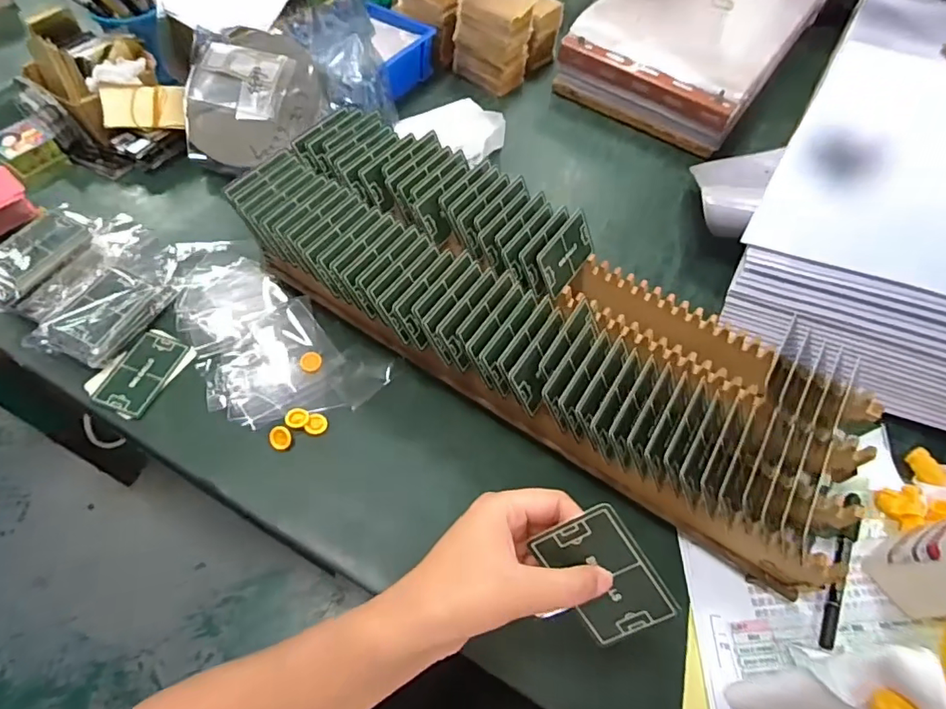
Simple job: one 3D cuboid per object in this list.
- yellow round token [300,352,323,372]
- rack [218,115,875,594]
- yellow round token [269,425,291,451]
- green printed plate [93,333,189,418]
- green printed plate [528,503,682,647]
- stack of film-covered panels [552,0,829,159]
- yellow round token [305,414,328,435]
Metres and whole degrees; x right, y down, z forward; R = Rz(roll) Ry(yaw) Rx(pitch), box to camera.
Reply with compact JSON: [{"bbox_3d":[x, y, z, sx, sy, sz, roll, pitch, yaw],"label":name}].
[{"bbox_3d":[-0.161,0.007,0.517,0.020,0.004,0.022,2,59,-3],"label":"yellow round token"},{"bbox_3d":[0.044,-0.034,0.489,0.566,0.099,0.210,32,62,15],"label":"rack"},{"bbox_3d":[-0.174,0.076,0.470,0.020,0.004,0.020,1,85,-9],"label":"yellow round token"},{"bbox_3d":[-0.319,0.018,0.503,0.050,0.005,0.082,19,60,8],"label":"green printed plate"},{"bbox_3d":[0.076,0.127,0.297,0.051,0.004,0.081,-32,100,14],"label":"green printed plate"},{"bbox_3d":[0.364,-0.520,0.812,0.253,0.099,0.495,33,63,15],"label":"stack of film-covered panels"},{"bbox_3d":[-0.146,0.065,0.484,0.018,0.006,0.020,16,59,6],"label":"yellow round token"}]

